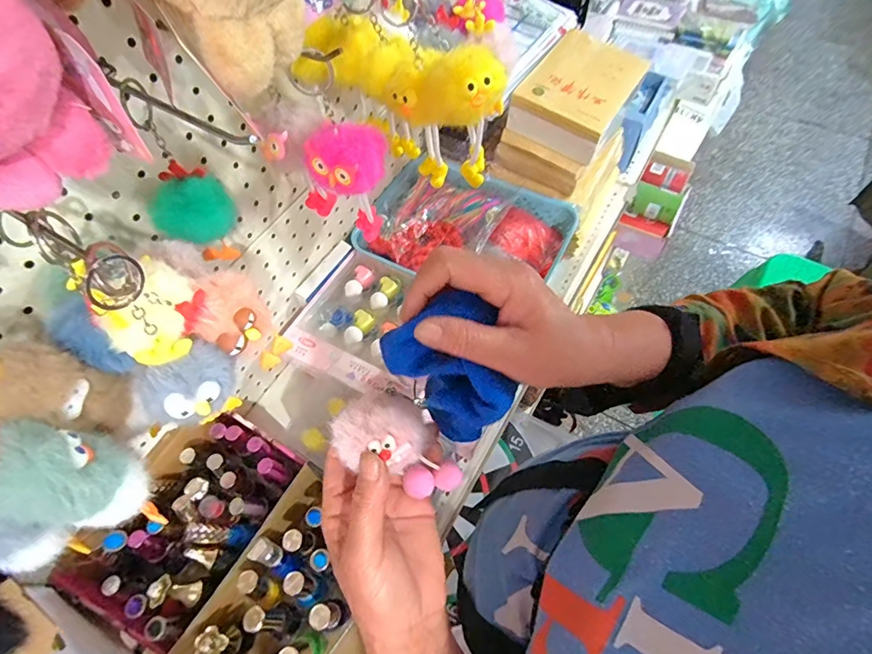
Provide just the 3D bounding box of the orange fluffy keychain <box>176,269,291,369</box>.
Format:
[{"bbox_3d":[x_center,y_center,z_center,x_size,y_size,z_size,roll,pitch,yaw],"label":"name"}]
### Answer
[{"bbox_3d":[-0.135,-0.001,0.315,0.045,0.071,0.047,-2,60,3],"label":"orange fluffy keychain"}]

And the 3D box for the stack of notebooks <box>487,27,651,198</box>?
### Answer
[{"bbox_3d":[0.186,-0.292,0.647,0.131,0.142,0.190,28,66,18],"label":"stack of notebooks"}]

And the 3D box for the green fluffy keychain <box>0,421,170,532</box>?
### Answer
[{"bbox_3d":[-0.216,0.093,0.268,0.046,0.103,0.060,-4,60,2],"label":"green fluffy keychain"}]

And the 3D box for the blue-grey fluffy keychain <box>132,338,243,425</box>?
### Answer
[{"bbox_3d":[-0.152,0.037,0.286,0.041,0.044,0.053,39,70,22],"label":"blue-grey fluffy keychain"}]

